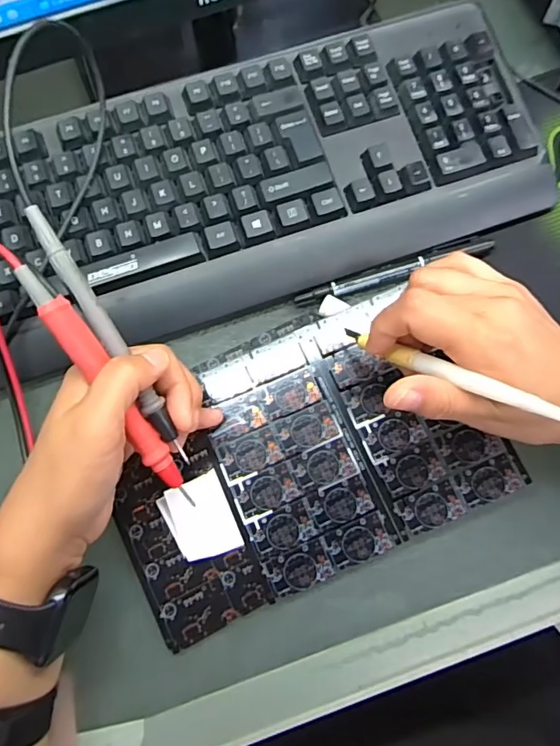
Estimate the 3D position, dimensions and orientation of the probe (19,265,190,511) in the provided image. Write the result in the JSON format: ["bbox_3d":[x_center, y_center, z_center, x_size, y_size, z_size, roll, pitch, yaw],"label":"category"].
[{"bbox_3d":[-0.082,0.009,0.258,0.015,0.010,0.137,-32,108,-9],"label":"probe"}]

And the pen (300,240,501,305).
[{"bbox_3d":[0.078,-0.068,0.352,0.139,0.008,0.009,-17,76,-5],"label":"pen"}]

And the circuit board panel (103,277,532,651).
[{"bbox_3d":[0.009,0.048,0.318,0.217,0.005,0.146,-24,76,-4],"label":"circuit board panel"}]

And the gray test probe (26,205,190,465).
[{"bbox_3d":[-0.083,-0.016,0.260,0.010,0.006,0.140,-30,103,-8],"label":"gray test probe"}]

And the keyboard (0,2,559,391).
[{"bbox_3d":[-0.039,-0.120,0.348,0.428,0.045,0.155,-20,76,-6],"label":"keyboard"}]

